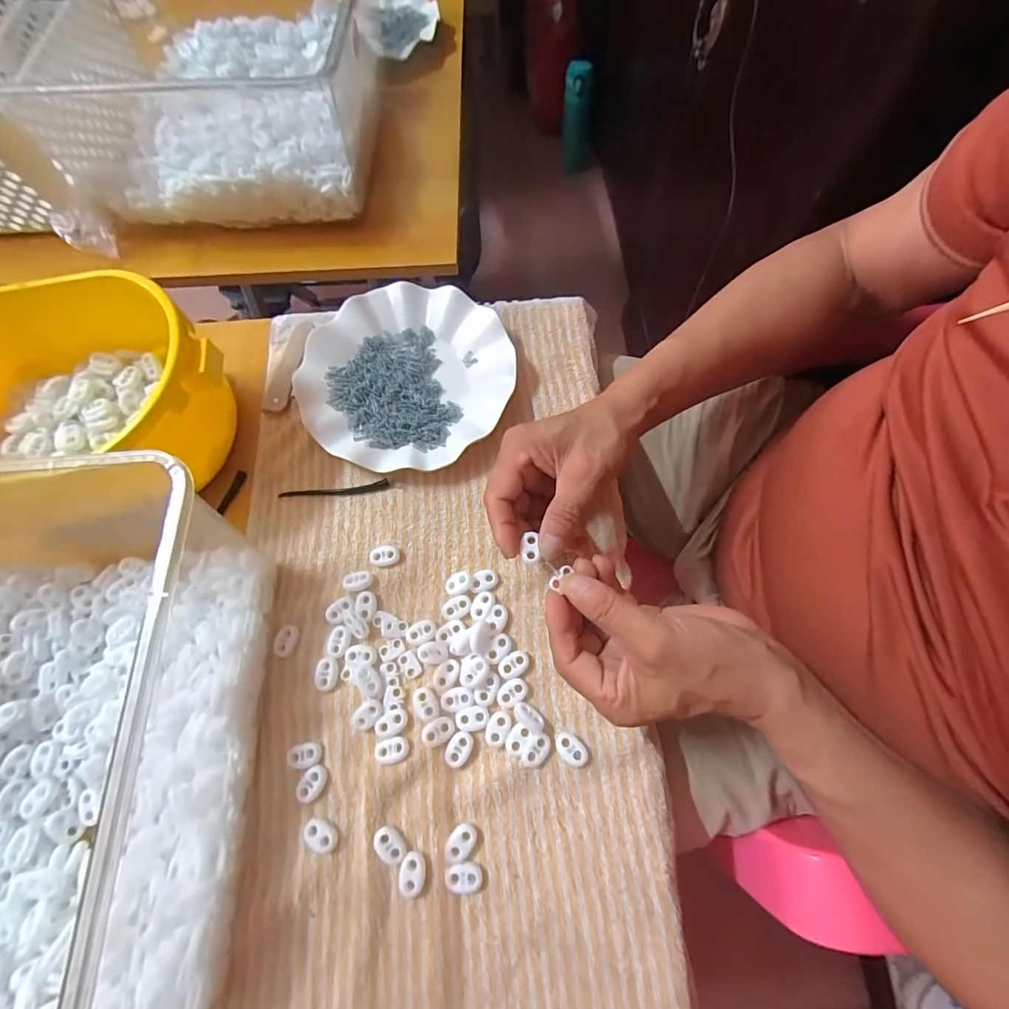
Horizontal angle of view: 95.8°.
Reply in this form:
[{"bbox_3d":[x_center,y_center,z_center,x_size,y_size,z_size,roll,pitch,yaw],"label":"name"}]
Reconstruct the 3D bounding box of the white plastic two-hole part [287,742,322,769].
[{"bbox_3d":[-0.133,0.168,0.305,0.022,0.006,0.015,-10,70,-1],"label":"white plastic two-hole part"}]

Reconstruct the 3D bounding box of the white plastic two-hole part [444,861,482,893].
[{"bbox_3d":[-0.025,0.226,0.277,0.022,0.006,0.015,-2,70,2],"label":"white plastic two-hole part"}]

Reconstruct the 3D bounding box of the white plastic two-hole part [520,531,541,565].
[{"bbox_3d":[0.017,0.029,0.305,0.013,0.004,0.022,-8,70,0],"label":"white plastic two-hole part"}]

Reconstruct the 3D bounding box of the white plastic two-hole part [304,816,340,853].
[{"bbox_3d":[-0.116,0.209,0.287,0.022,0.008,0.014,25,73,11],"label":"white plastic two-hole part"}]

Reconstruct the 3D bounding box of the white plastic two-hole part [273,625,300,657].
[{"bbox_3d":[-0.158,0.098,0.330,0.014,0.005,0.022,18,72,9],"label":"white plastic two-hole part"}]

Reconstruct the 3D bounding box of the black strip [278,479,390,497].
[{"bbox_3d":[-0.140,-0.011,0.372,0.088,0.005,0.009,-8,70,0],"label":"black strip"}]

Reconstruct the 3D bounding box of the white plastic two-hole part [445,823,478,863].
[{"bbox_3d":[-0.027,0.210,0.283,0.015,0.005,0.023,33,75,13],"label":"white plastic two-hole part"}]

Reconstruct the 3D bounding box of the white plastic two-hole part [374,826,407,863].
[{"bbox_3d":[-0.072,0.212,0.283,0.021,0.005,0.013,42,77,16],"label":"white plastic two-hole part"}]

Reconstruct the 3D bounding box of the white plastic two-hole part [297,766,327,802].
[{"bbox_3d":[-0.126,0.183,0.299,0.015,0.005,0.022,34,75,14],"label":"white plastic two-hole part"}]

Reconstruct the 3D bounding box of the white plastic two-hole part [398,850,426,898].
[{"bbox_3d":[-0.056,0.226,0.279,0.016,0.006,0.022,-2,70,2],"label":"white plastic two-hole part"}]

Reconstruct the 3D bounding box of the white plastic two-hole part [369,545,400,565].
[{"bbox_3d":[-0.092,0.040,0.350,0.022,0.008,0.014,-8,70,0],"label":"white plastic two-hole part"}]

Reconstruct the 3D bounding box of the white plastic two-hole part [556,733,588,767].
[{"bbox_3d":[0.044,0.160,0.298,0.022,0.007,0.015,35,75,14],"label":"white plastic two-hole part"}]

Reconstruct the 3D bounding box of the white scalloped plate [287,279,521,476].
[{"bbox_3d":[-0.085,-0.117,0.402,0.174,0.023,0.186,-1,70,2],"label":"white scalloped plate"}]

